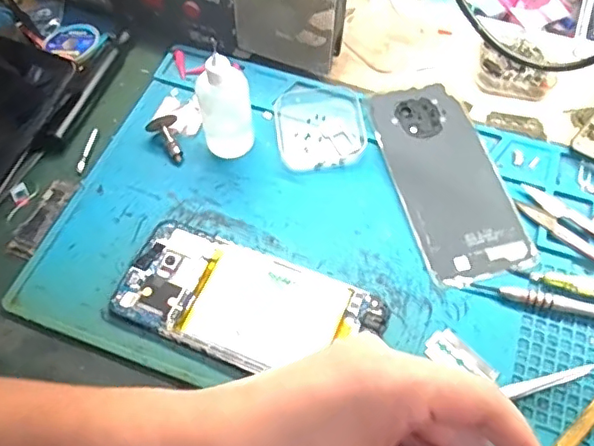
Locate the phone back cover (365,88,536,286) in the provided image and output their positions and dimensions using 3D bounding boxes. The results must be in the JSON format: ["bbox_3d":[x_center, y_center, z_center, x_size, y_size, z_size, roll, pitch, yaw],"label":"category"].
[{"bbox_3d":[0.106,-0.034,0.402,0.071,0.007,0.160,-13,61,-6],"label":"phone back cover"}]

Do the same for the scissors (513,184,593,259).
[{"bbox_3d":[0.193,0.008,0.373,0.100,0.012,0.026,40,68,21],"label":"scissors"}]

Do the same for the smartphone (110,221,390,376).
[{"bbox_3d":[-0.031,0.052,0.351,0.157,0.009,0.072,20,62,12],"label":"smartphone"}]

